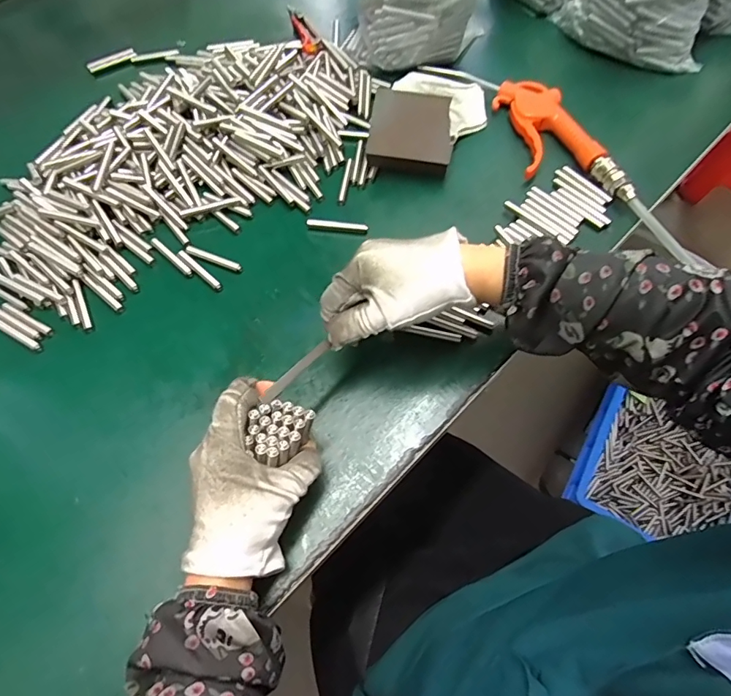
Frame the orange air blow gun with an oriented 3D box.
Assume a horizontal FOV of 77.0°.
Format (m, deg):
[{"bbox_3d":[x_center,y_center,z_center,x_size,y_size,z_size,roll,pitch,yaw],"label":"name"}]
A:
[{"bbox_3d":[0.184,-0.208,0.458,0.074,0.022,0.178,-14,64,-5],"label":"orange air blow gun"}]

